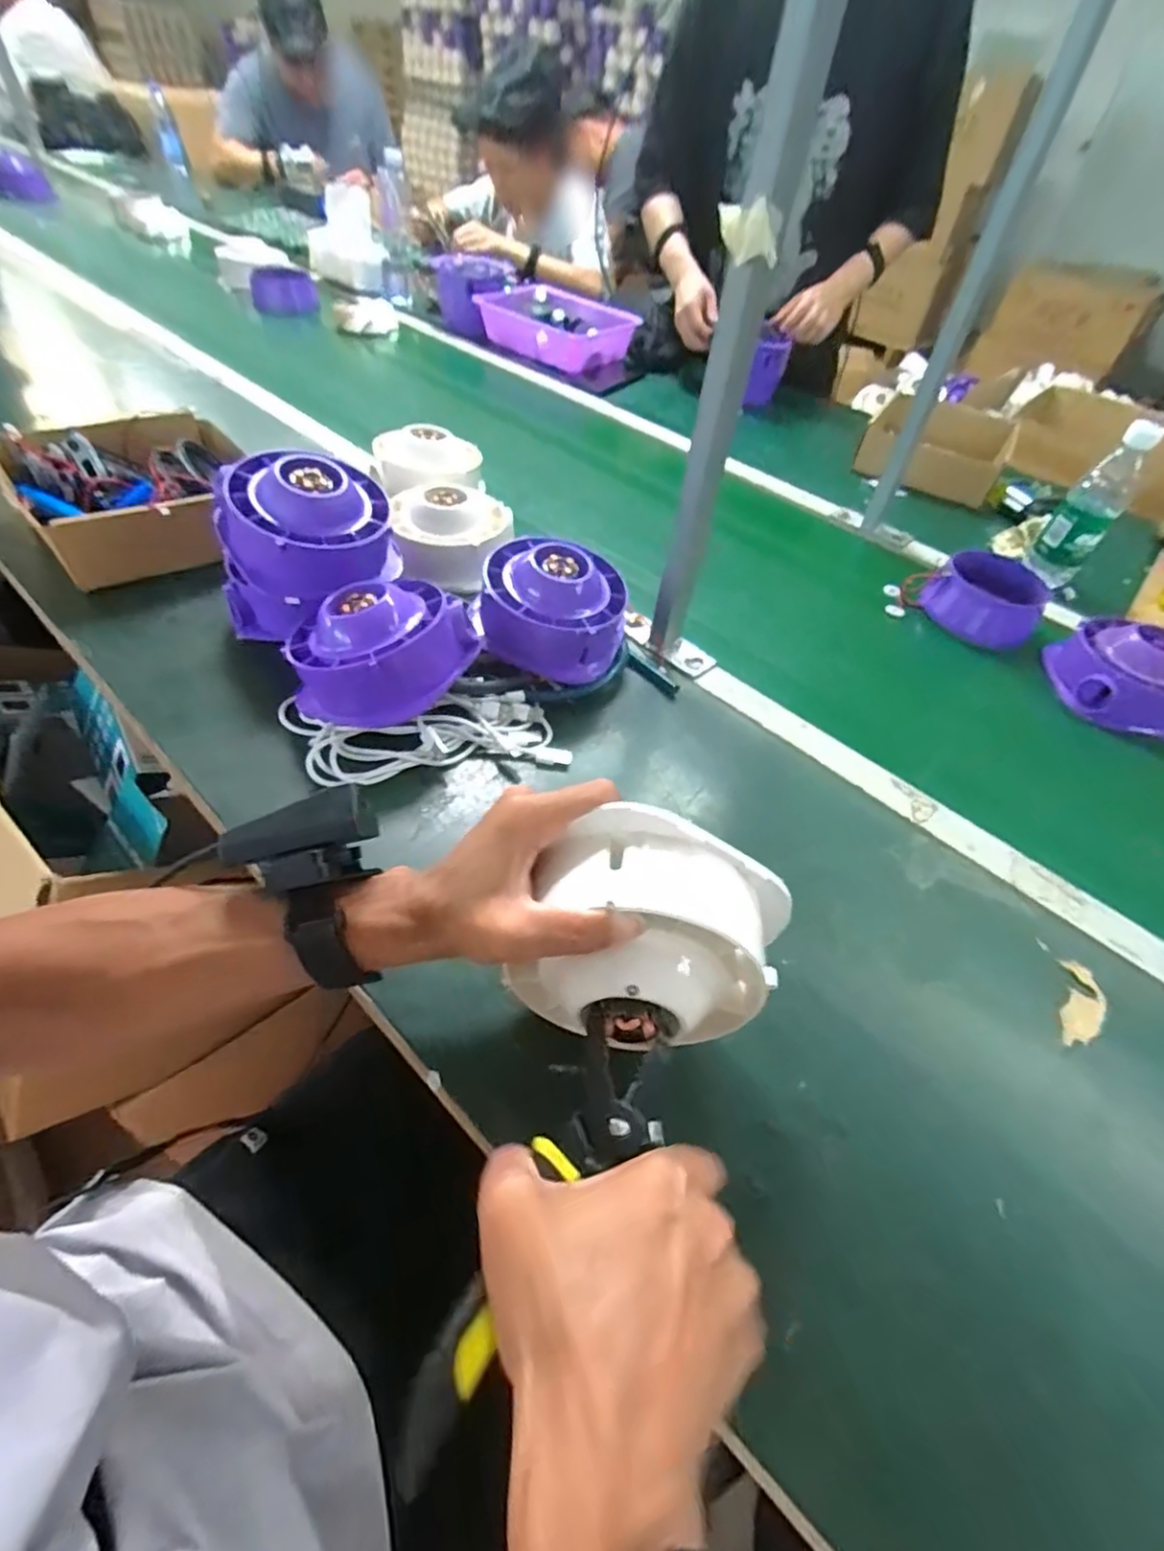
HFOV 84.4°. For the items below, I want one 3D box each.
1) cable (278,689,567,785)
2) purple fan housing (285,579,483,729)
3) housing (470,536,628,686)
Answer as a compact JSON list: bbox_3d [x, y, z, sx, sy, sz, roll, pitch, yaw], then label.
[{"bbox_3d":[-0.127,-0.032,0.518,0.225,0.019,0.080,-2,50,-8],"label":"cable"},{"bbox_3d":[-0.160,-0.102,0.522,0.146,0.078,0.122,-22,55,-23],"label":"purple fan housing"},{"bbox_3d":[-0.030,-0.141,0.584,0.138,0.102,0.104,5,49,-2],"label":"housing"}]

